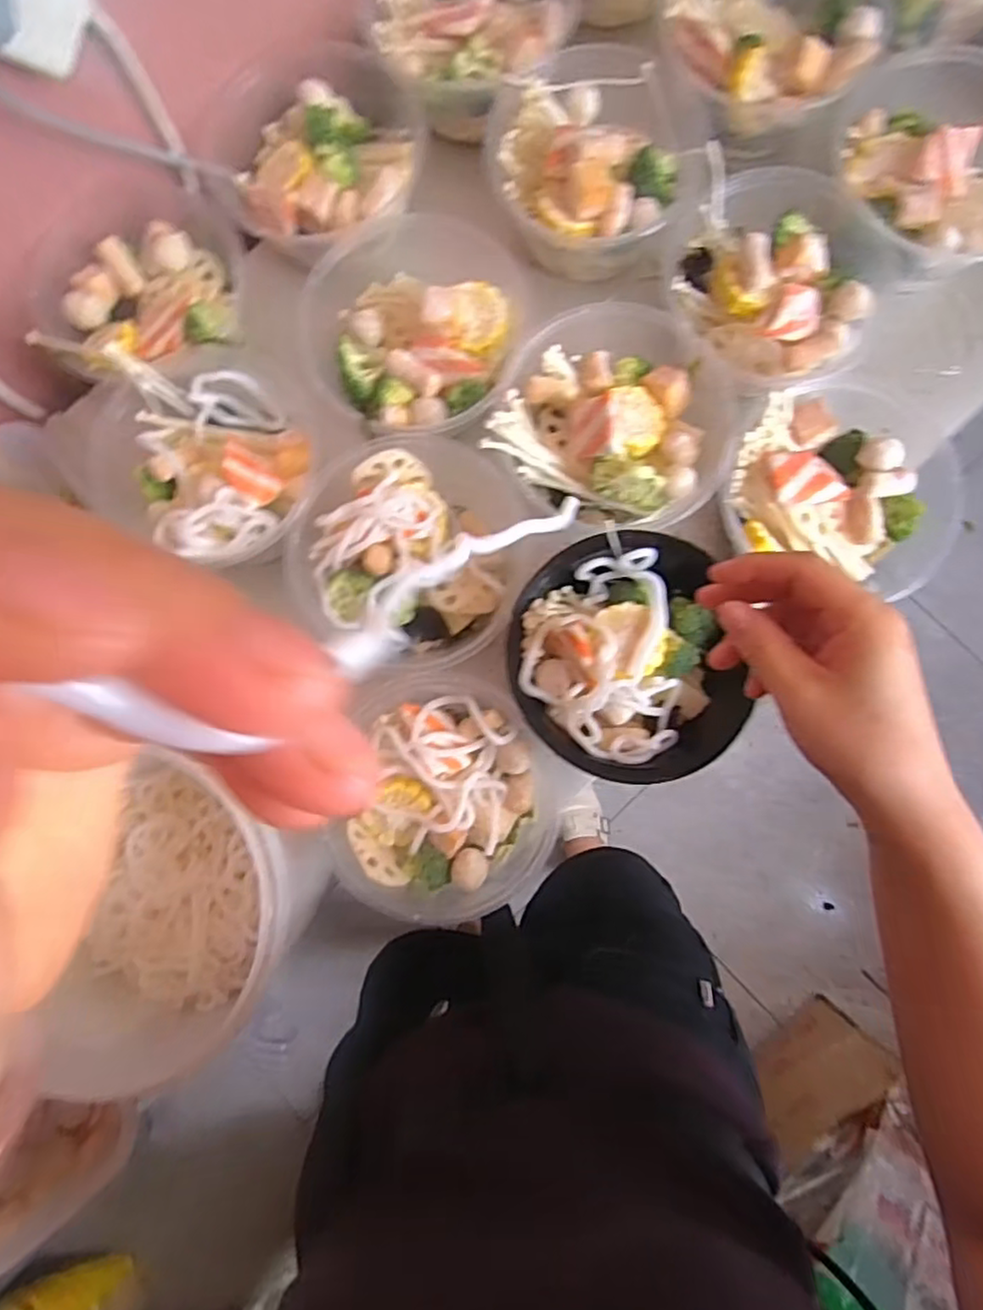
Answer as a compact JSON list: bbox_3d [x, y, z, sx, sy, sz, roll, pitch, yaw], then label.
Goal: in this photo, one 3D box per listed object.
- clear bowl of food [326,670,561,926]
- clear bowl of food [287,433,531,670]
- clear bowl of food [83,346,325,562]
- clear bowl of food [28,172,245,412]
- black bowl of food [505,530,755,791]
[{"bbox_3d":[-0.026,0.098,0.470,0.145,0.051,0.155,0,82,3],"label":"clear bowl of food"},{"bbox_3d":[-0.057,-0.071,0.489,0.158,0.056,0.160,0,82,3],"label":"clear bowl of food"},{"bbox_3d":[-0.201,-0.148,0.493,0.154,0.048,0.151,0,82,3],"label":"clear bowl of food"},{"bbox_3d":[-0.263,-0.271,0.509,0.157,0.063,0.170,0,82,3],"label":"clear bowl of food"},{"bbox_3d":[0.093,0.005,0.468,0.149,0.059,0.165,-24,82,-1],"label":"black bowl of food"}]

